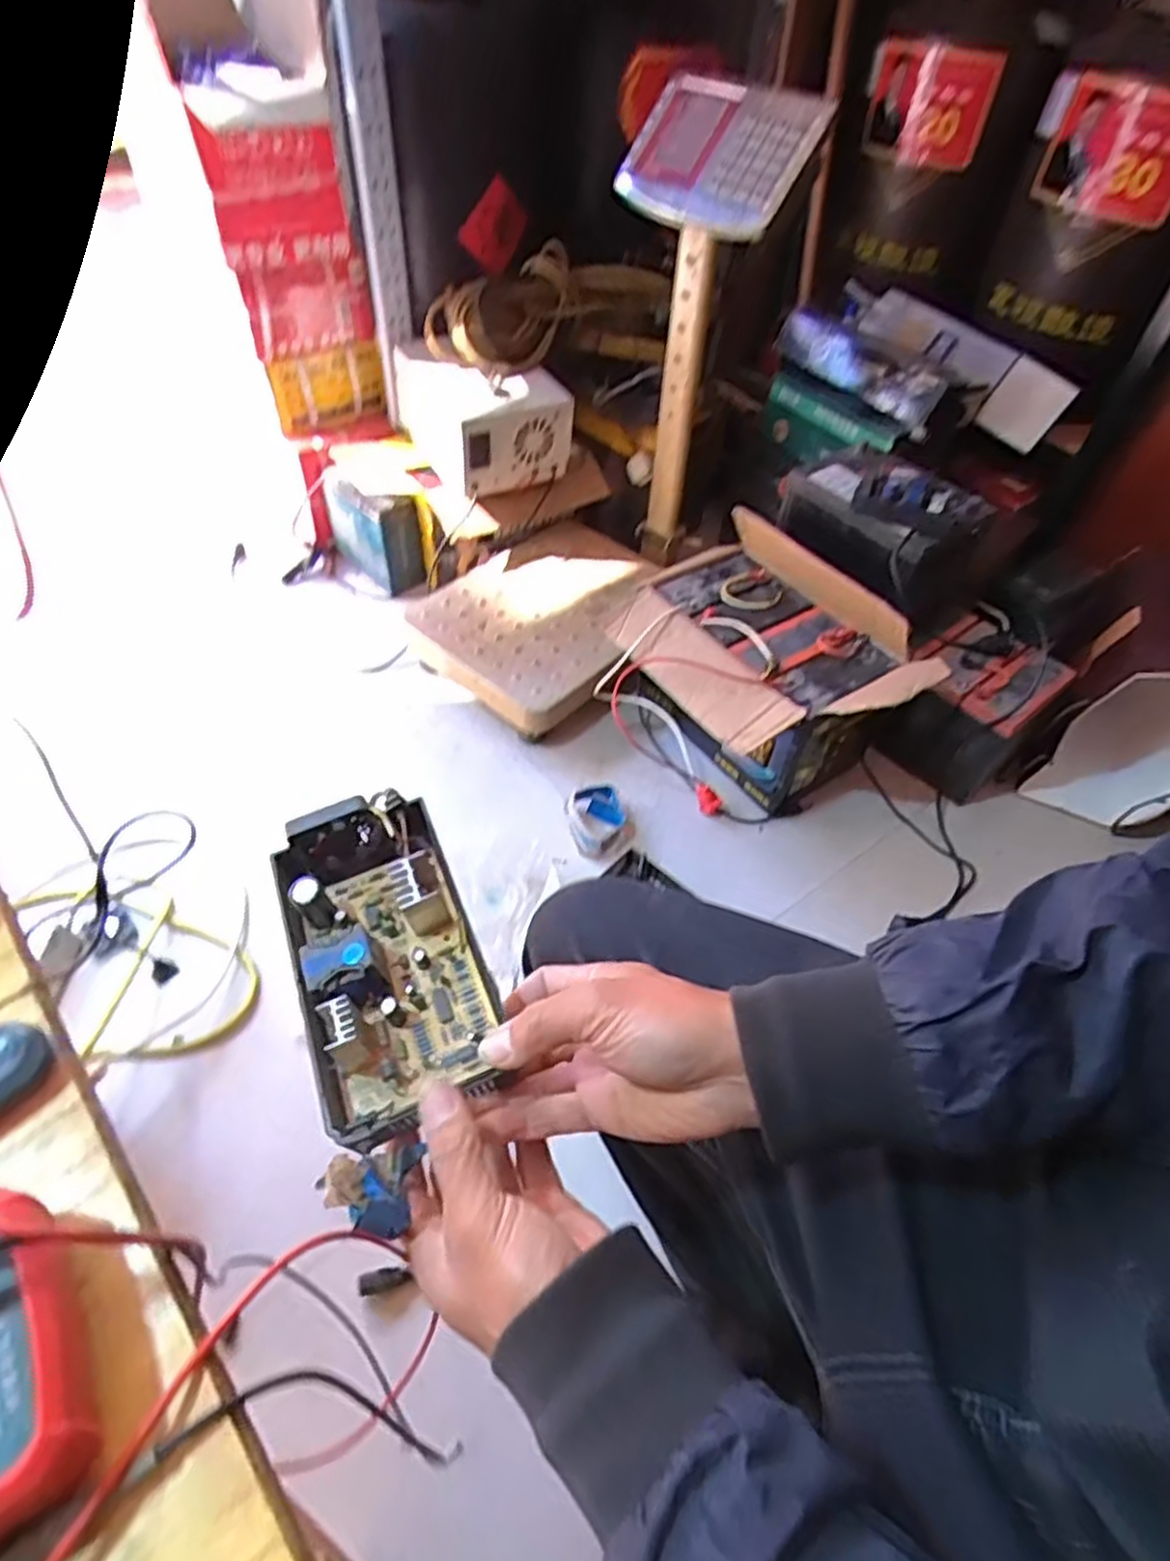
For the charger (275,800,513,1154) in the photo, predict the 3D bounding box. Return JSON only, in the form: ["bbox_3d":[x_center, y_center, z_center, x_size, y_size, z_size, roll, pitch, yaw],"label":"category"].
[{"bbox_3d":[-0.110,0.091,0.418,0.095,0.049,0.184,-17,54,-18],"label":"charger"}]

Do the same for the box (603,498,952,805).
[{"bbox_3d":[0.236,-0.136,1.055,0.393,0.271,0.282,38,57,24],"label":"box"}]

